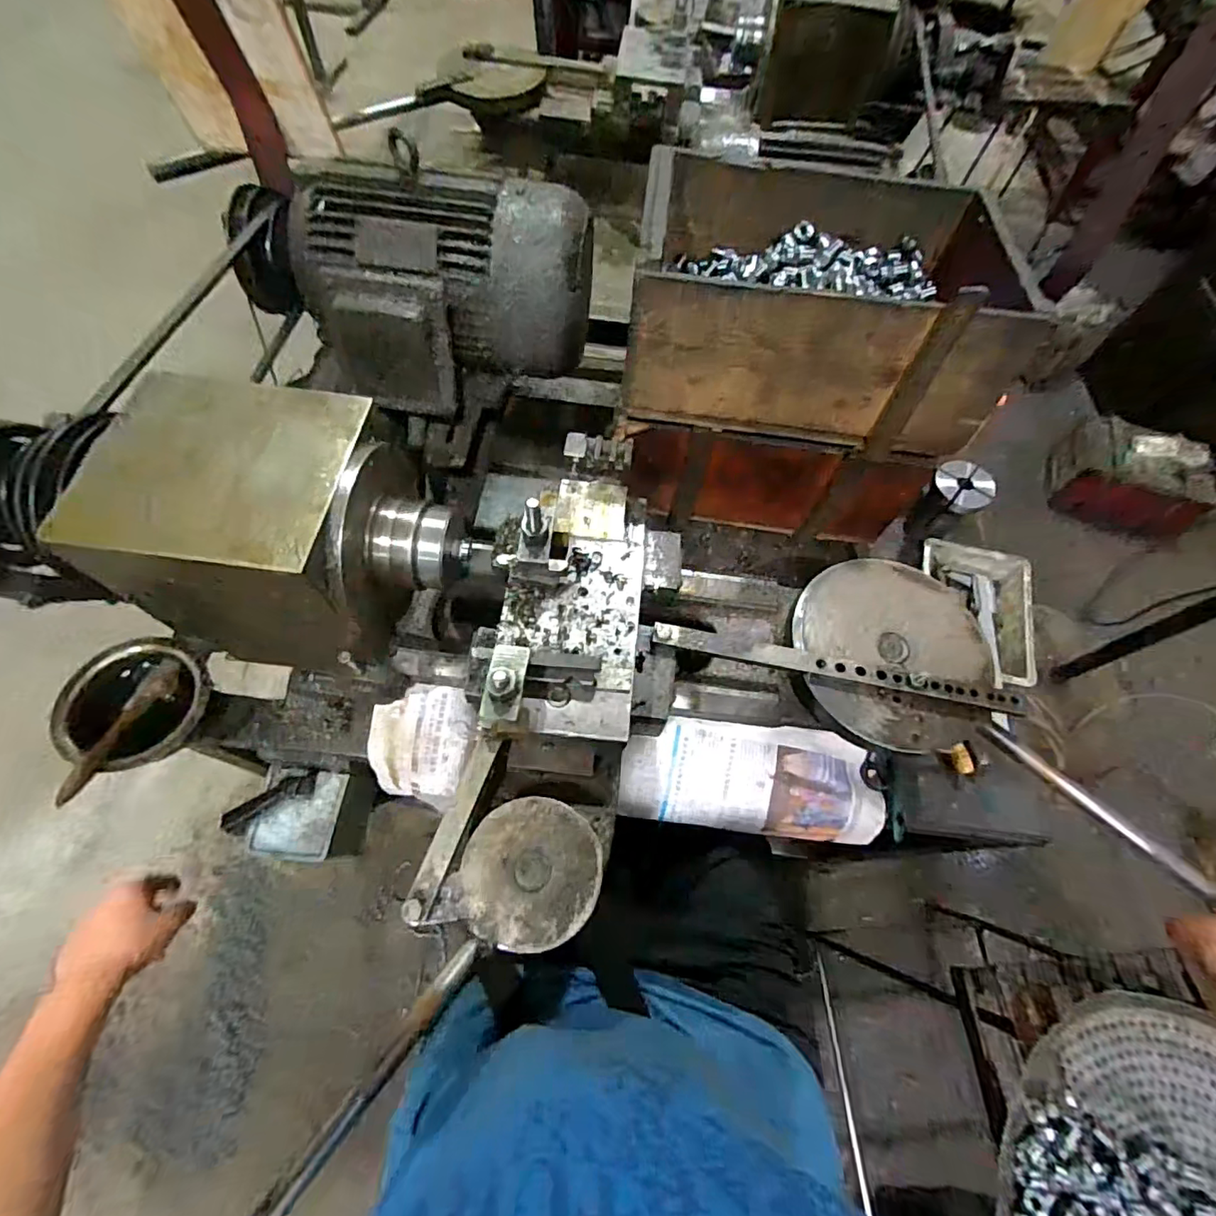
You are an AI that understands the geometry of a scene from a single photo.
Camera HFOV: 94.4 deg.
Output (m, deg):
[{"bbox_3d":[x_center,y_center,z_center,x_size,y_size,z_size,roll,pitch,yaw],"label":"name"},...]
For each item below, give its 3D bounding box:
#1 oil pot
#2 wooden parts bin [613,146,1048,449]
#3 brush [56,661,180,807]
[{"bbox_3d":[-0.468,0.096,0.567,0.135,0.049,0.128,1,63,-3],"label":"oil pot"},{"bbox_3d":[0.207,-0.331,0.568,0.351,0.173,0.259,8,62,0],"label":"wooden parts bin"},{"bbox_3d":[-0.469,0.115,0.543,0.019,0.021,0.149,10,48,2],"label":"brush"}]

